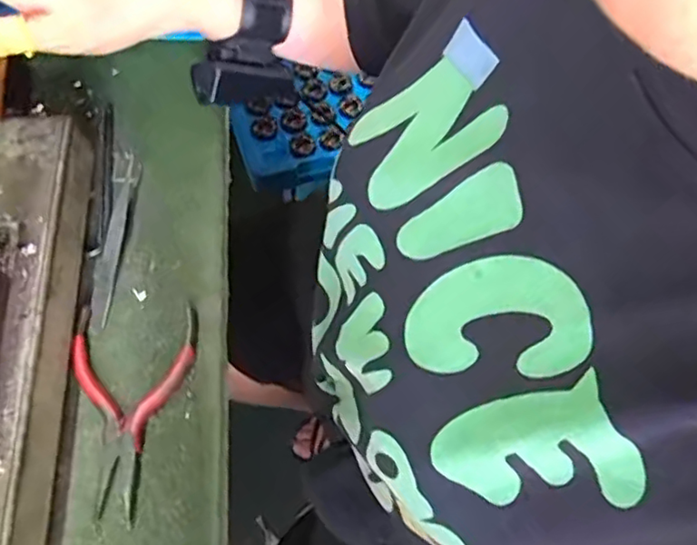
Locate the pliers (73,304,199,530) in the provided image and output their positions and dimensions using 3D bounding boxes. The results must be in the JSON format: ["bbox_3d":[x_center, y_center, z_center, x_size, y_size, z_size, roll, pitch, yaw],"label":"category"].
[{"bbox_3d":[-0.127,0.079,0.339,0.069,0.011,0.119,1,66,0],"label":"pliers"}]

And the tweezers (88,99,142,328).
[{"bbox_3d":[-0.155,-0.041,0.392,0.028,0.008,0.160,-3,67,-3],"label":"tweezers"}]

